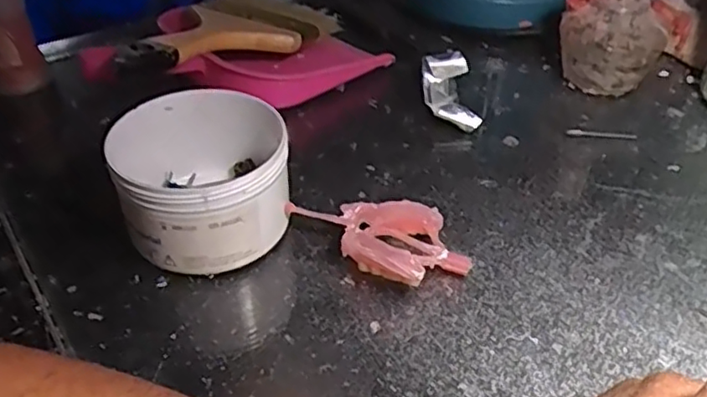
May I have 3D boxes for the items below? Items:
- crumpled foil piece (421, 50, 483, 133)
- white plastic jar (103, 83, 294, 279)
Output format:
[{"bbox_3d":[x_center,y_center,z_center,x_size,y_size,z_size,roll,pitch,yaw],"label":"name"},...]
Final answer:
[{"bbox_3d":[0.069,-0.076,0.473,0.033,0.027,0.070,-1,40,-2],"label":"crumpled foil piece"},{"bbox_3d":[-0.082,-0.012,0.358,0.085,0.068,0.093,0,40,0],"label":"white plastic jar"}]

